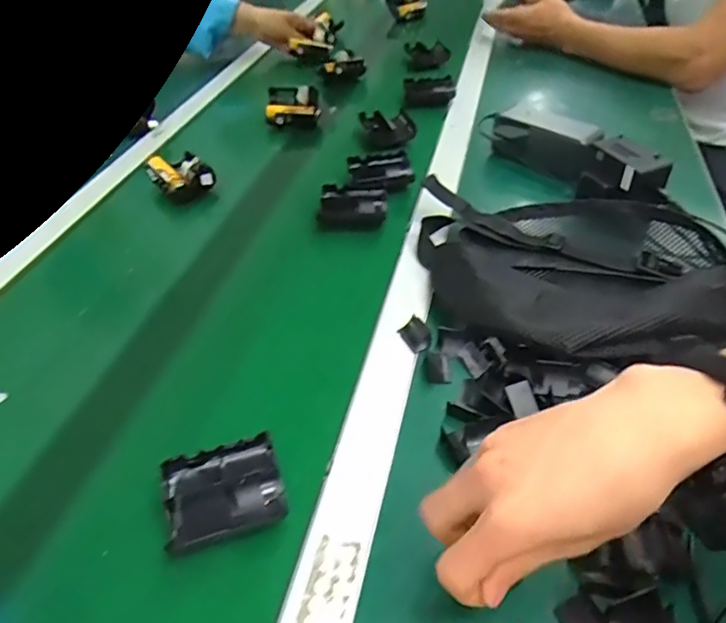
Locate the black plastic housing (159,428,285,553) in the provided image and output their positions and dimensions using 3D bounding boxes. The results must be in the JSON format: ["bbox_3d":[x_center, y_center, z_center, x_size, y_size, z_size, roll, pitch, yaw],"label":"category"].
[{"bbox_3d":[-0.096,0.126,0.377,0.076,0.022,0.064,-15,44,-12],"label":"black plastic housing"}]

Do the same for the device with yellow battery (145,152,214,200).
[{"bbox_3d":[-0.235,-0.169,0.706,0.070,0.054,0.075,-26,48,-23],"label":"device with yellow battery"}]

